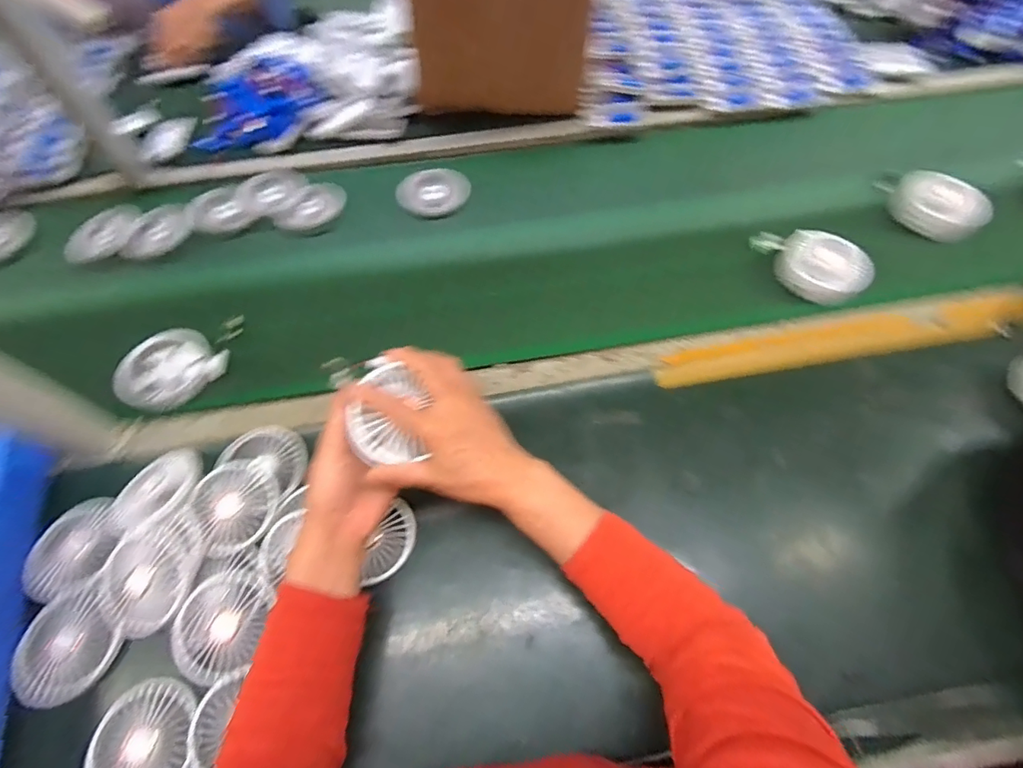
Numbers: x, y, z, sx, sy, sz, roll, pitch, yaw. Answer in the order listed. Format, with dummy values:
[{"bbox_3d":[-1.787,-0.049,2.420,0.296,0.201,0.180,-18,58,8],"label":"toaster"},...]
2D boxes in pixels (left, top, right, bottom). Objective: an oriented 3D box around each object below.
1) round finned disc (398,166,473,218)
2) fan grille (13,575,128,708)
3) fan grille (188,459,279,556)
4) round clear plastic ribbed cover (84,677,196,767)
[{"bbox_3d":[-0.116,-0.289,0.737,0.107,0.023,0.087,-20,63,-10],"label":"round finned disc"},{"bbox_3d":[-0.405,0.235,0.451,0.086,0.021,0.086,-31,65,-15],"label":"fan grille"},{"bbox_3d":[-0.281,0.121,0.497,0.085,0.030,0.091,-1,63,3],"label":"fan grille"},{"bbox_3d":[-0.306,0.300,0.410,0.078,0.023,0.092,-6,61,-2],"label":"round clear plastic ribbed cover"}]

